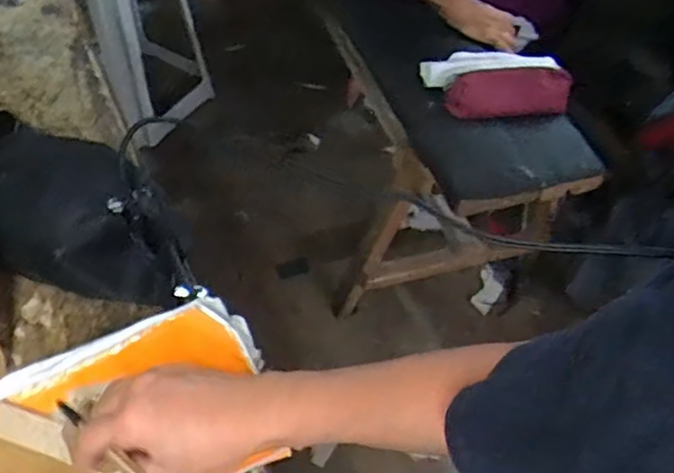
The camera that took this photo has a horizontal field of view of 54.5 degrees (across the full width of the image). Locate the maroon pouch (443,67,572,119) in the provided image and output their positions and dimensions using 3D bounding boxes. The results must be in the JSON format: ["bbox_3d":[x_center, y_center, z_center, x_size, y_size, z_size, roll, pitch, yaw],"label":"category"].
[{"bbox_3d":[0.291,-0.243,1.113,0.210,0.079,0.028,-2,13,-4],"label":"maroon pouch"}]

